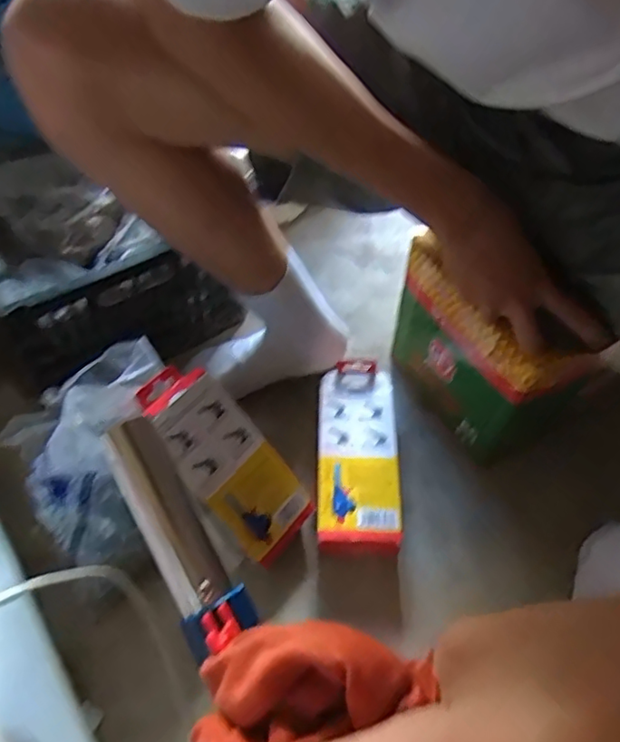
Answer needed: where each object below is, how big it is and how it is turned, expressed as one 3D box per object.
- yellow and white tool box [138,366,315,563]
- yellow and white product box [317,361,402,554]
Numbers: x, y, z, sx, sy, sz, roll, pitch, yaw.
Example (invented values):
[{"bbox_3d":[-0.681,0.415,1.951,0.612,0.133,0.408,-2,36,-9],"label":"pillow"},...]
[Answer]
[{"bbox_3d":[-0.082,0.087,0.571,0.089,0.031,0.206,-44,106,-29],"label":"yellow and white tool box"},{"bbox_3d":[0.052,0.098,0.665,0.085,0.057,0.222,2,53,0],"label":"yellow and white product box"}]

